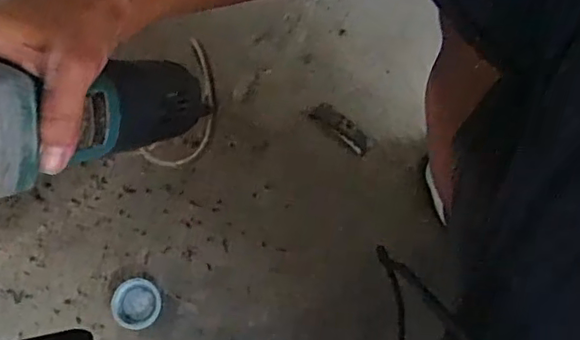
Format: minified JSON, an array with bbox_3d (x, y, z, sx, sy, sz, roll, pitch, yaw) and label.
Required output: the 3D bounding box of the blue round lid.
[{"bbox_3d":[-0.199,0.173,0.782,0.061,0.005,0.062,0,75,2],"label":"blue round lid"}]

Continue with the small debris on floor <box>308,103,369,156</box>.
[{"bbox_3d":[0.069,-0.057,0.810,0.089,0.019,0.031,40,87,4],"label":"small debris on floor"}]

